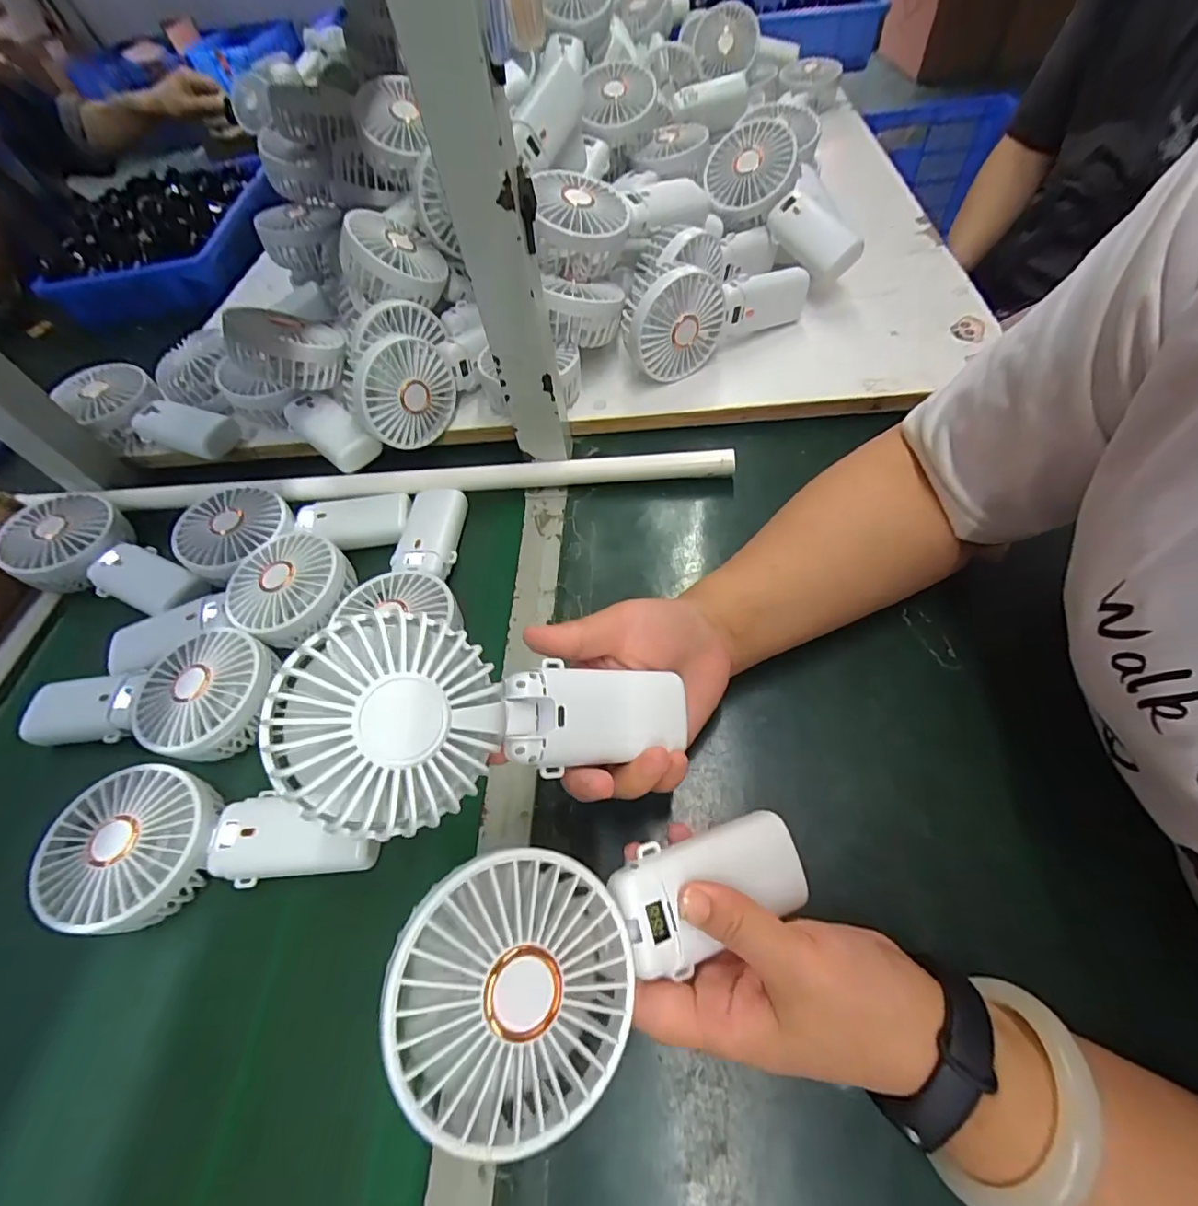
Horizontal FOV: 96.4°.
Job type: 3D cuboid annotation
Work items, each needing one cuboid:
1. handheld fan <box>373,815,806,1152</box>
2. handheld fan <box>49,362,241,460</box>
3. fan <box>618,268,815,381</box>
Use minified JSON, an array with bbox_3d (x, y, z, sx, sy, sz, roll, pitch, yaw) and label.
[{"bbox_3d":[0.010,0.133,0.216,0.179,0.038,0.083,-7,53,-29],"label":"handheld fan"},{"bbox_3d":[-0.425,-0.176,0.504,0.162,0.052,0.076,22,63,22],"label":"handheld fan"},{"bbox_3d":[0.103,-0.266,0.475,0.184,0.090,0.046,-33,58,-12],"label":"fan"}]

